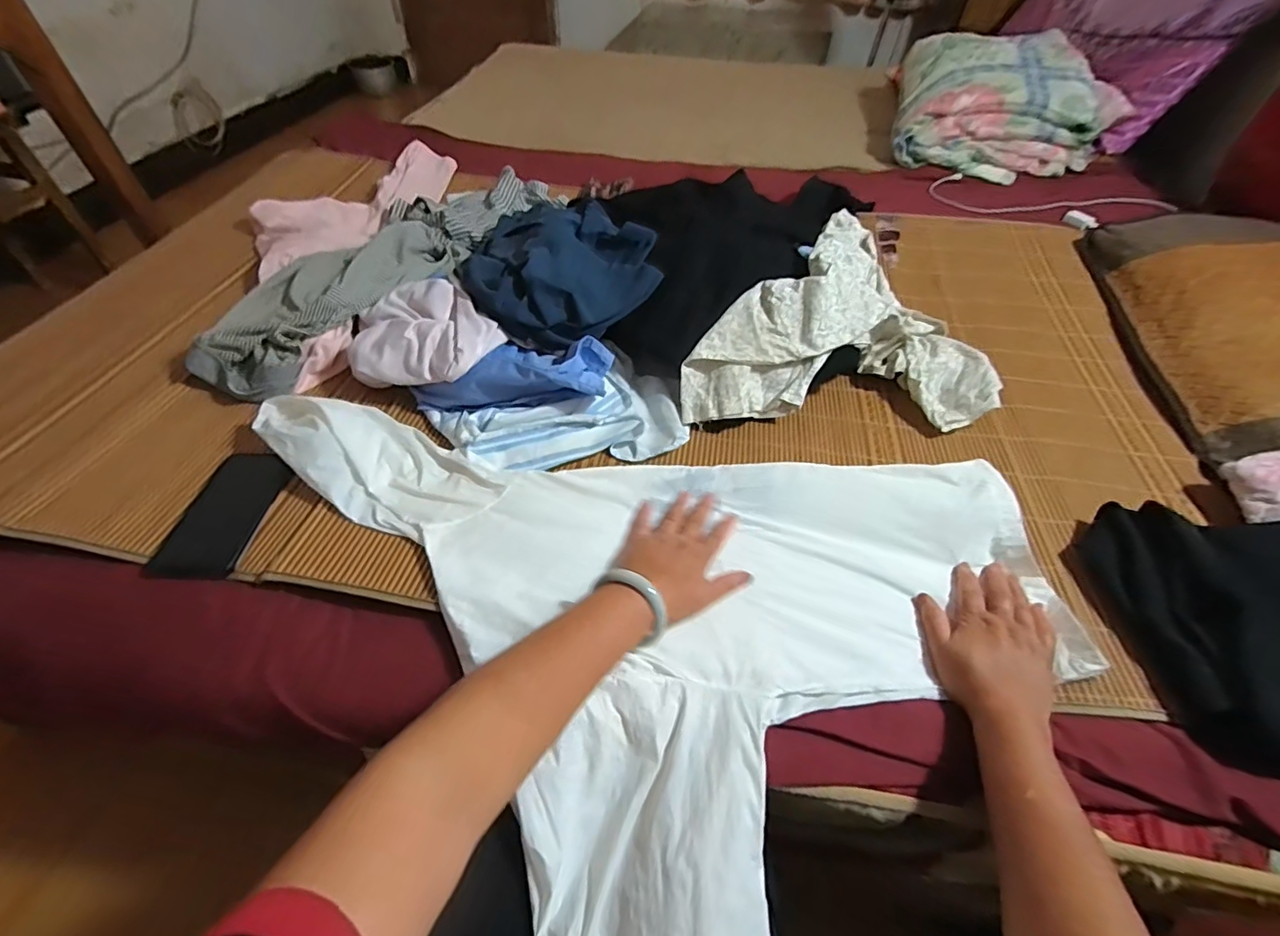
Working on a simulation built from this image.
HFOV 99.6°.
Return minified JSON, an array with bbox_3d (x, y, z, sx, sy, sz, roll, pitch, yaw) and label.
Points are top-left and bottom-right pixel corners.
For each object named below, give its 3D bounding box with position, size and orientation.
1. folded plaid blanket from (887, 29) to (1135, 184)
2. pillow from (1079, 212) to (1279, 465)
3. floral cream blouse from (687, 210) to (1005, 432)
[{"bbox_3d":[0.878,-0.875,1.310,0.494,0.206,0.390,10,50,7],"label":"folded plaid blanket"},{"bbox_3d":[0.930,-0.216,0.814,0.324,0.098,0.569,11,50,8],"label":"pillow"},{"bbox_3d":[0.274,-0.205,0.741,0.412,0.132,0.301,3,49,2],"label":"floral cream blouse"}]

